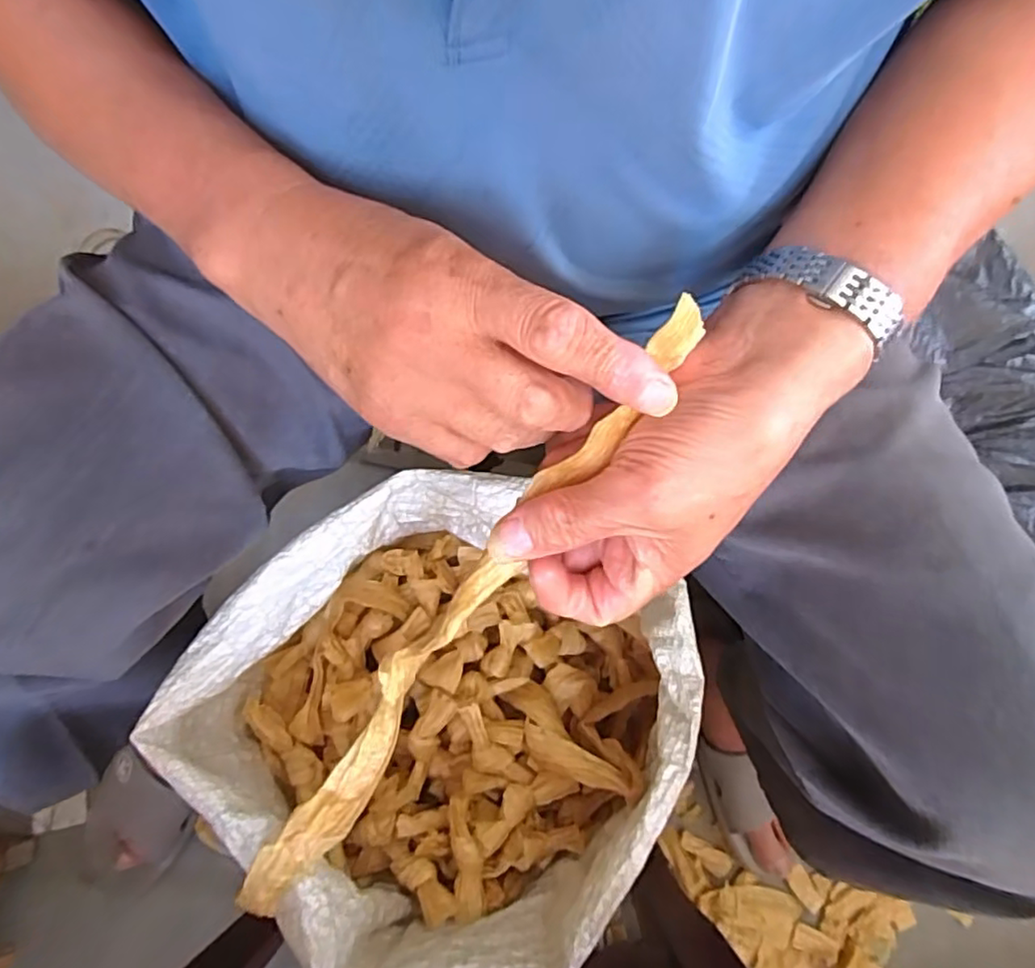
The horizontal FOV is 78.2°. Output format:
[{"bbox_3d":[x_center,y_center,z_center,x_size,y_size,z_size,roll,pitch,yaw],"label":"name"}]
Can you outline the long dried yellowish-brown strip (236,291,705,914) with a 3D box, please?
[{"bbox_3d":[-0.044,0.086,0.305,0.032,0.059,0.396,38,116,9],"label":"long dried yellowish-brown strip"}]

